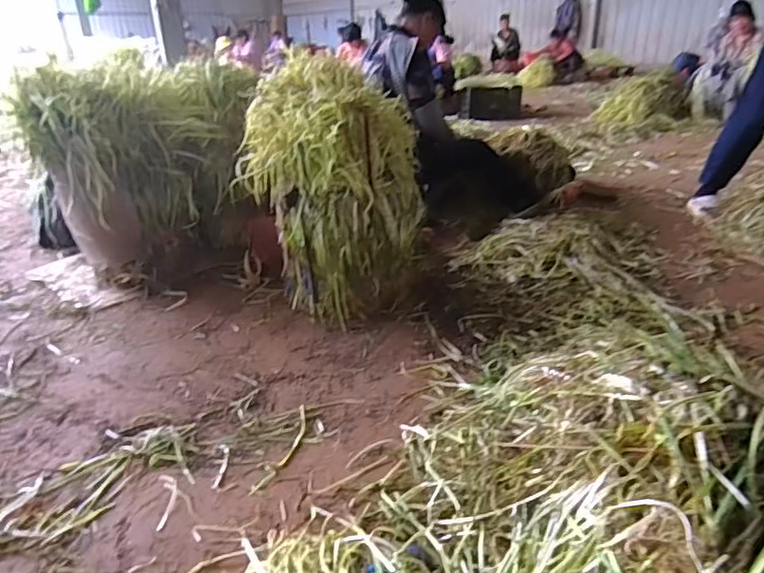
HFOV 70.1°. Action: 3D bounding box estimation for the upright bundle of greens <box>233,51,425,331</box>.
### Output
[{"bbox_3d":[-0.125,-0.261,1.586,0.434,0.679,0.351,18,31,34],"label":"upright bundle of greens"}]

